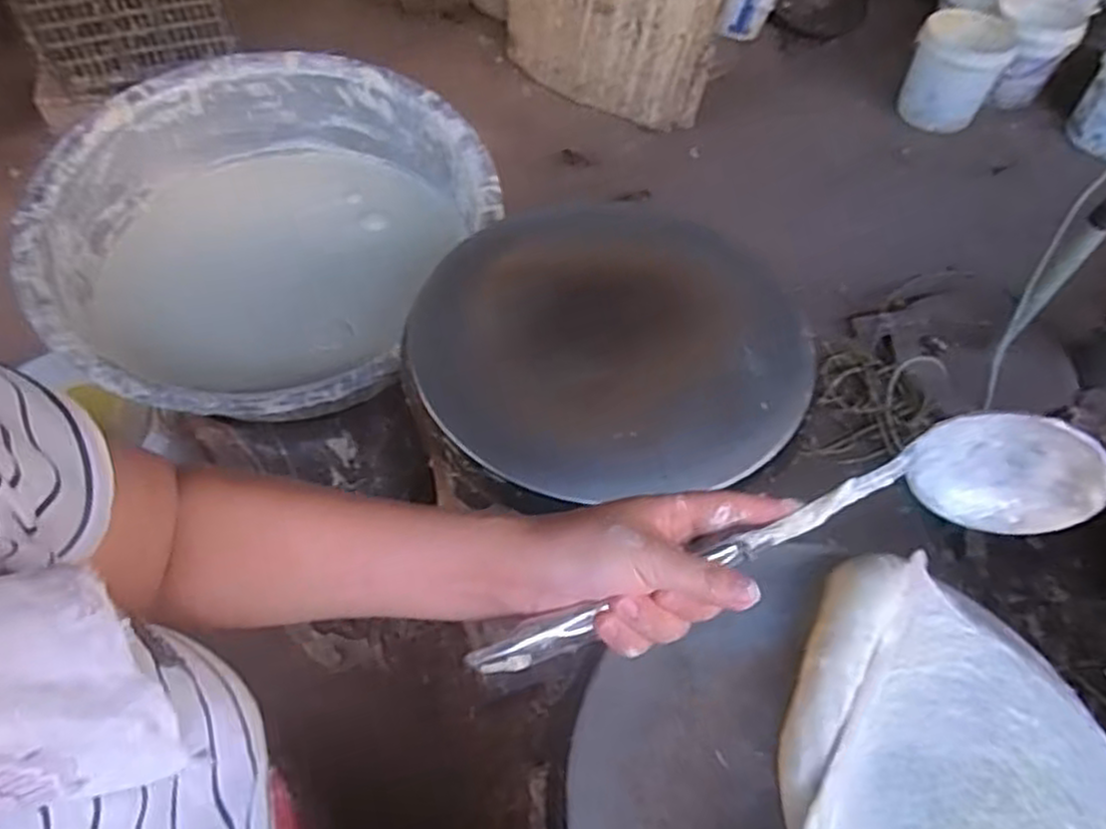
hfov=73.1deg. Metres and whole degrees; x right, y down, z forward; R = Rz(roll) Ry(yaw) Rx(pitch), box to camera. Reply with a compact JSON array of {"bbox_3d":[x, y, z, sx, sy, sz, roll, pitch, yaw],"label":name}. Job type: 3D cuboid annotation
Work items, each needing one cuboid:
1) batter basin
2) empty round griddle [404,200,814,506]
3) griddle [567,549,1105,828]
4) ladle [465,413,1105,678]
[{"bbox_3d":[-0.359,-0.214,0.952,0.485,0.213,0.510,2,55,-2],"label":"batter basin"},{"bbox_3d":[0.044,-0.075,0.683,0.335,0.027,0.317,-3,62,6],"label":"empty round griddle"},{"bbox_3d":[0.204,0.252,0.454,0.354,0.039,0.334,2,55,-2],"label":"griddle"},{"bbox_3d":[0.117,0.067,0.374,0.324,0.079,0.060,-16,57,-10],"label":"ladle"}]

